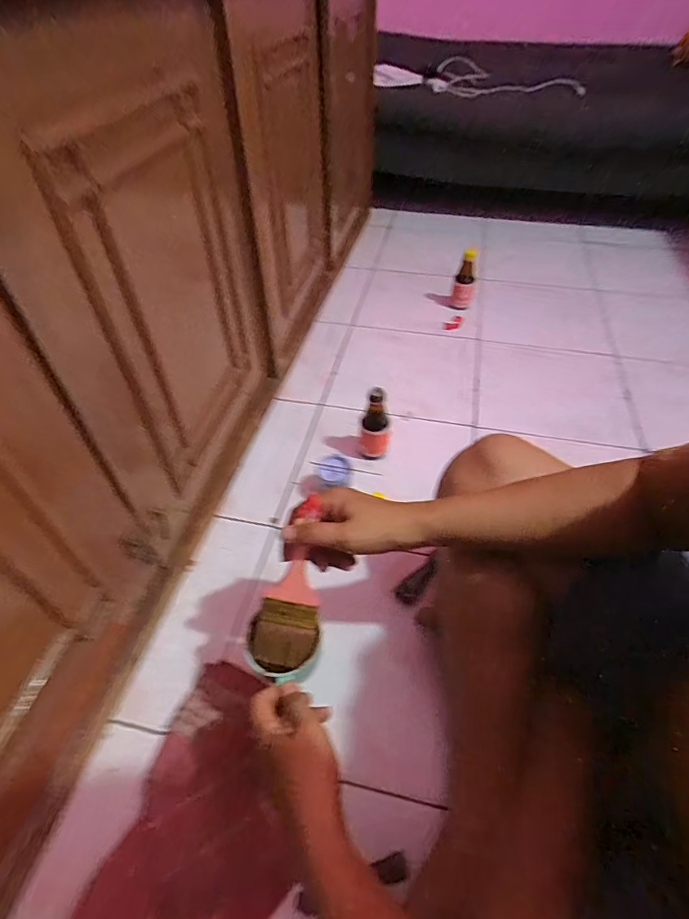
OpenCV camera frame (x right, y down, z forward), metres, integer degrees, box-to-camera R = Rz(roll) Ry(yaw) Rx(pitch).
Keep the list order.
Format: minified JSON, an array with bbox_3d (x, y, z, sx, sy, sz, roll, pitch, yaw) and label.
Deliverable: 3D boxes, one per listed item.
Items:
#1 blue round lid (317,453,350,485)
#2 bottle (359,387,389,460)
[{"bbox_3d":[-0.017,0.013,0.738,0.047,0.011,0.057,-2,48,-1],"label":"blue round lid"},{"bbox_3d":[0.053,-0.062,0.787,0.048,0.131,0.046,4,48,4],"label":"bottle"}]

